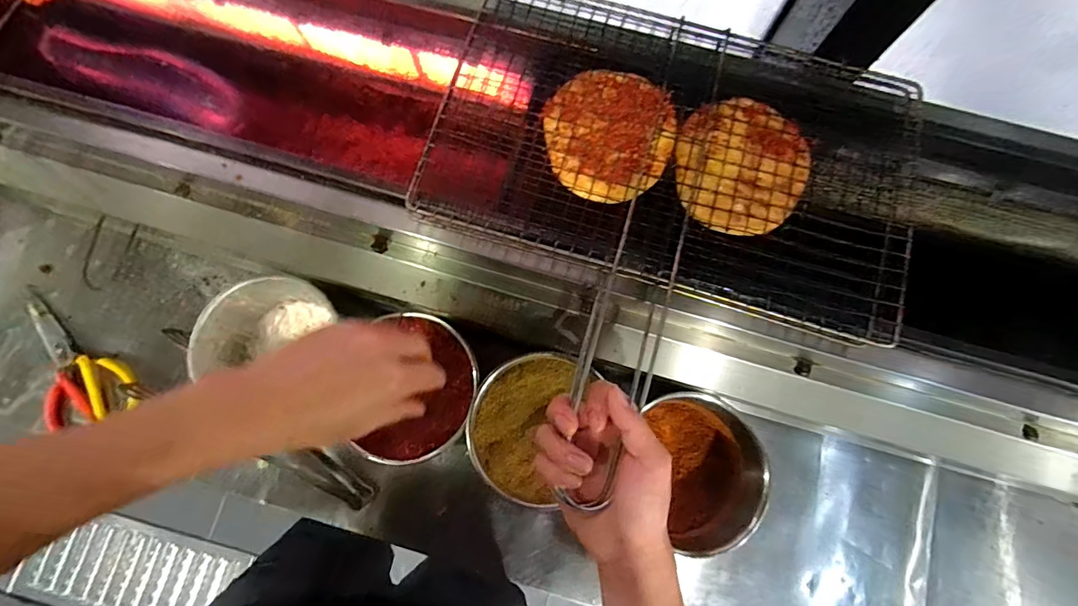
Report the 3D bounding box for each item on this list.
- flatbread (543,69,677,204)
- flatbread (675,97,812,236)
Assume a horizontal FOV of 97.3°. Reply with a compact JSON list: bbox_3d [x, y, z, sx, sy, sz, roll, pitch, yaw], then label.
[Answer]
[{"bbox_3d":[0.057,-0.142,0.398,0.105,0.006,0.115,0,78,0],"label":"flatbread"},{"bbox_3d":[0.168,-0.115,0.392,0.105,0.007,0.120,16,79,3],"label":"flatbread"}]

